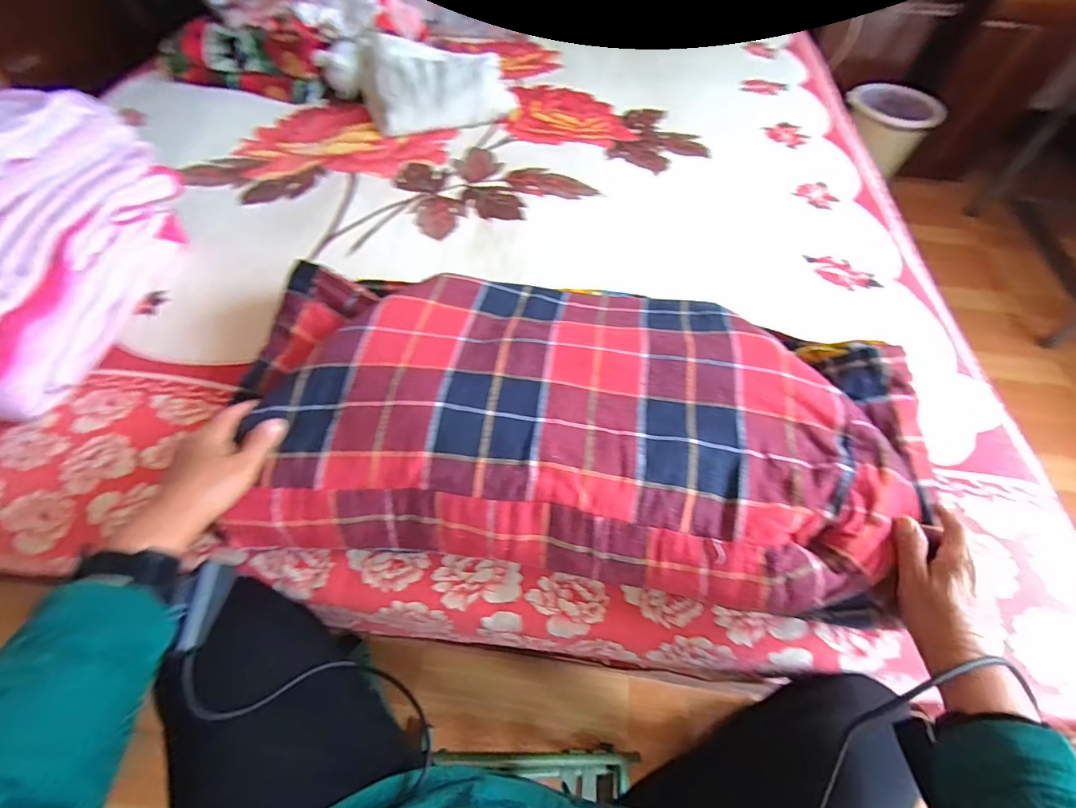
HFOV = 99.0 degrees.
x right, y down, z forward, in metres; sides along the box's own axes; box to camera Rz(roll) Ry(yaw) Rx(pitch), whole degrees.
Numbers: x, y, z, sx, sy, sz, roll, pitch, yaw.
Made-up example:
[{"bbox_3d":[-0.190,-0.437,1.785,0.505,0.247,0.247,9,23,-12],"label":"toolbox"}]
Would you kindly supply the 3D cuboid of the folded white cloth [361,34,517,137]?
[{"bbox_3d":[-0.228,-0.722,1.031,0.312,0.094,0.211,-15,59,-12],"label":"folded white cloth"}]

